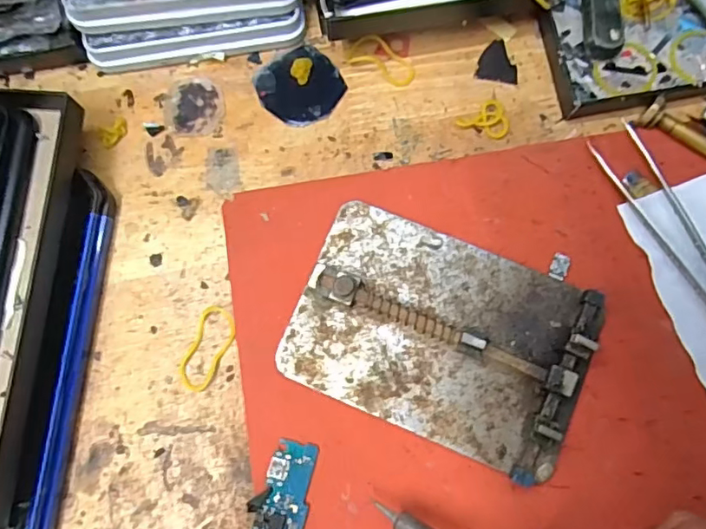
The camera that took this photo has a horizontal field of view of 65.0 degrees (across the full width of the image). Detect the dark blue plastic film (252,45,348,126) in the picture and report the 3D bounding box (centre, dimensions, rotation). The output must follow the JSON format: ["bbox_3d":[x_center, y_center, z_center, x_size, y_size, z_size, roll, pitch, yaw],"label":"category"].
[{"bbox_3d":[-0.024,-0.083,0.253,0.037,0.007,0.036,-32,80,-5],"label":"dark blue plastic film"}]

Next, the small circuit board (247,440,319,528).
[{"bbox_3d":[-0.028,0.092,0.215,0.021,0.005,0.045,10,79,3],"label":"small circuit board"}]

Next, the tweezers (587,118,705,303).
[{"bbox_3d":[0.143,-0.001,0.228,0.024,0.010,0.132,-26,79,-4],"label":"tweezers"}]

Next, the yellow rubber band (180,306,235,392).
[{"bbox_3d":[-0.061,0.036,0.234,0.016,0.004,0.036,20,80,5],"label":"yellow rubber band"}]

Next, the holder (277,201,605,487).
[{"bbox_3d":[0.036,0.027,0.221,0.115,0.018,0.080,22,80,5],"label":"holder"}]

